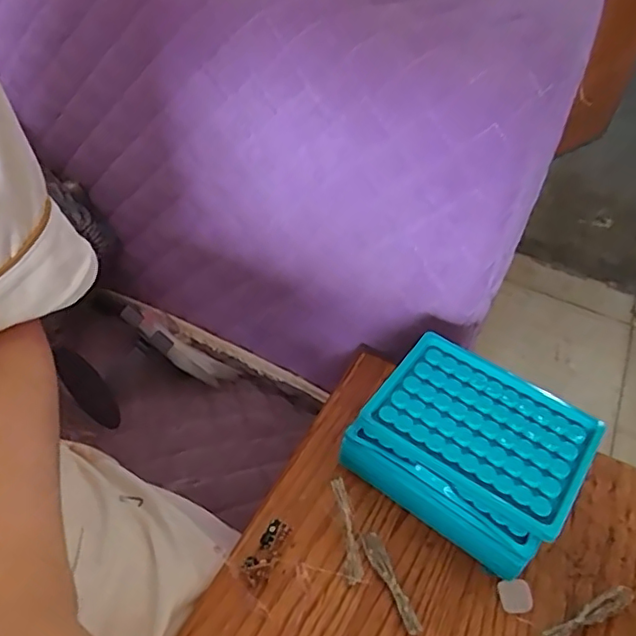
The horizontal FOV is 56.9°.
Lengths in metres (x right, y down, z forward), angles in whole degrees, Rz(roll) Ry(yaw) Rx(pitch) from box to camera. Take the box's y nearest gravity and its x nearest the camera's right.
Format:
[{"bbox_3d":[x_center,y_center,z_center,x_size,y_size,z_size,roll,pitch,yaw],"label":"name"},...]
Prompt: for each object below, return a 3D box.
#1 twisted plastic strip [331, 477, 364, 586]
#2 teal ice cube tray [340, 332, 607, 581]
[{"bbox_3d":[0.019,0.131,0.363,0.011,0.008,0.061,-7,78,-13],"label":"twisted plastic strip"},{"bbox_3d":[0.102,0.090,0.402,0.133,0.062,0.107,31,50,22],"label":"teal ice cube tray"}]

